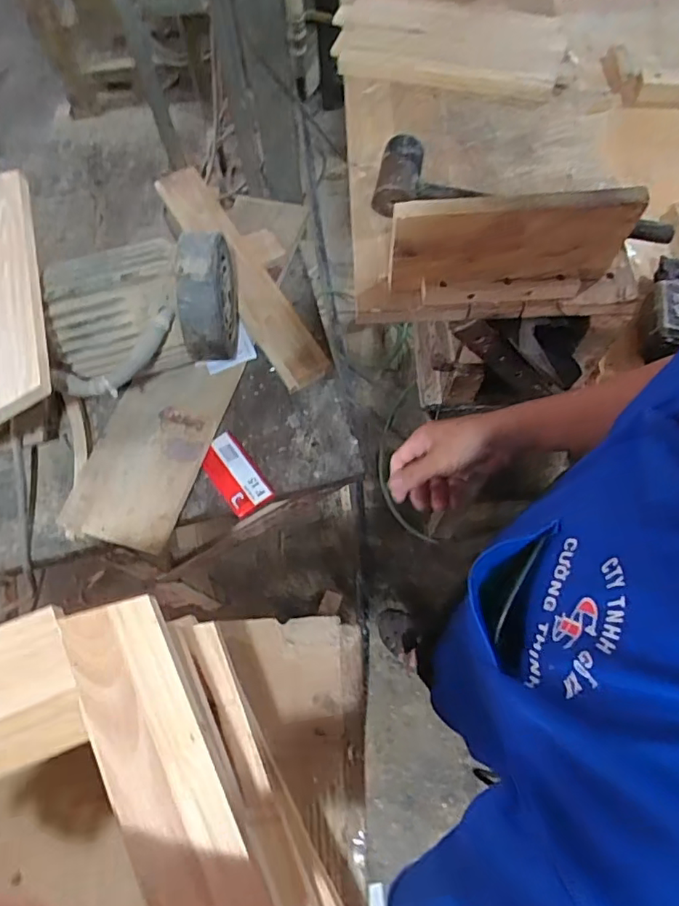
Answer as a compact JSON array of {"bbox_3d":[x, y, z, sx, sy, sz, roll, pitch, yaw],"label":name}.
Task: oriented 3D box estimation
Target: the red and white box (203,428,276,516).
[{"bbox_3d":[-0.159,0.030,0.836,0.066,0.020,0.127,-36,71,-12],"label":"red and white box"}]

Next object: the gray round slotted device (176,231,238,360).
[{"bbox_3d":[-0.181,-0.218,0.778,0.059,0.150,0.154,0,67,2],"label":"gray round slotted device"}]

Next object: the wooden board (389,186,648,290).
[{"bbox_3d":[0.169,-0.212,0.547,0.232,0.095,0.025,-4,67,0],"label":"wooden board"}]

